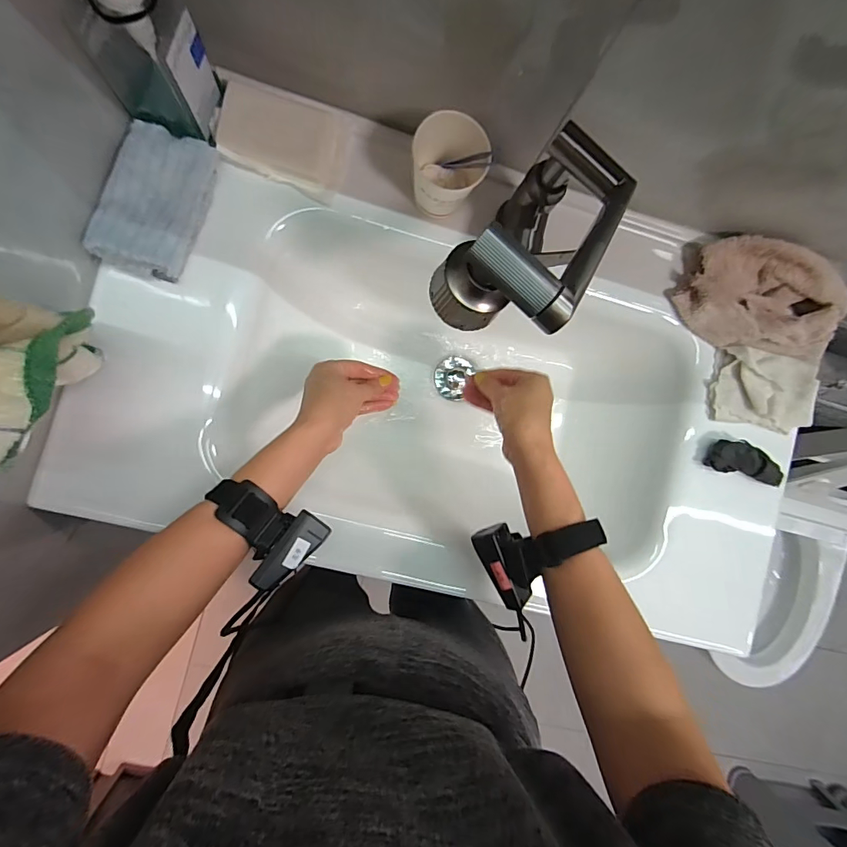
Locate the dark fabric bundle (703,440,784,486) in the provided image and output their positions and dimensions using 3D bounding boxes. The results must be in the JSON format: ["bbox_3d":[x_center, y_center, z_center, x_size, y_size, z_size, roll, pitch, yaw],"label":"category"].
[{"bbox_3d":[0.382,0.045,0.512,0.100,0.023,0.037,13,88,-7],"label":"dark fabric bundle"}]

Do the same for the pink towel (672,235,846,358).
[{"bbox_3d":[0.398,-0.138,0.502,0.201,0.042,0.114,16,87,-7],"label":"pink towel"}]

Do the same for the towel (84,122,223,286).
[{"bbox_3d":[-0.258,-0.212,0.425,0.081,0.028,0.137,15,87,-7],"label":"towel"}]

